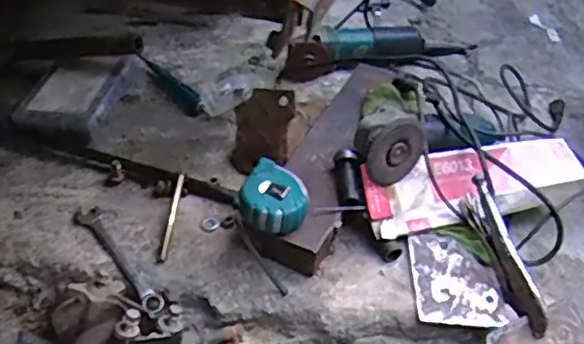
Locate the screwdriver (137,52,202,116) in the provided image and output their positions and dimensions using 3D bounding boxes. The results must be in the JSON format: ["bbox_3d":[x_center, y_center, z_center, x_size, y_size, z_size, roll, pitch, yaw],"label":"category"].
[{"bbox_3d":[-0.219,-0.158,1.110,0.040,0.024,0.191,-31,54,-29],"label":"screwdriver"}]

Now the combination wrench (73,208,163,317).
[{"bbox_3d":[-0.230,0.110,0.826,0.034,0.007,0.212,-26,52,-26],"label":"combination wrench"}]

